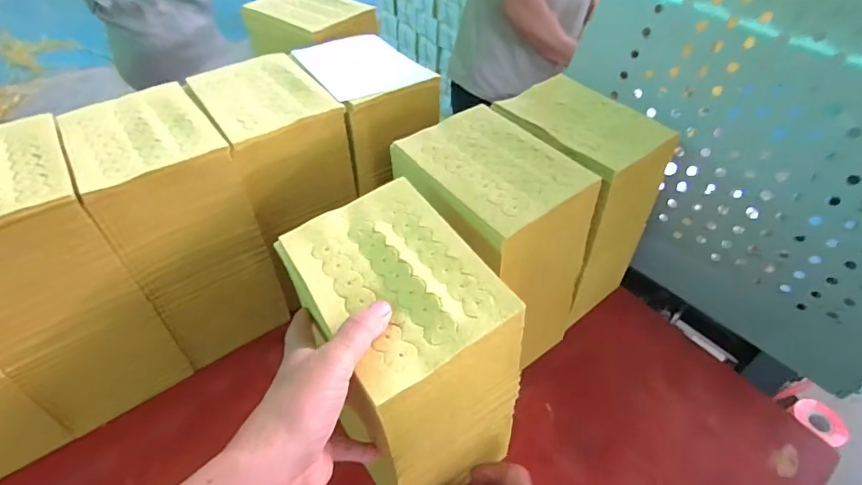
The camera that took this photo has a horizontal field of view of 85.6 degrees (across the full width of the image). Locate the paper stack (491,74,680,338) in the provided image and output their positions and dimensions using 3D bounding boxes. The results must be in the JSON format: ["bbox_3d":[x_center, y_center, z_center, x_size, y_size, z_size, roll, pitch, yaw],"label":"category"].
[{"bbox_3d":[0.160,-0.046,0.560,0.129,0.230,0.184,-31,56,-28],"label":"paper stack"}]

